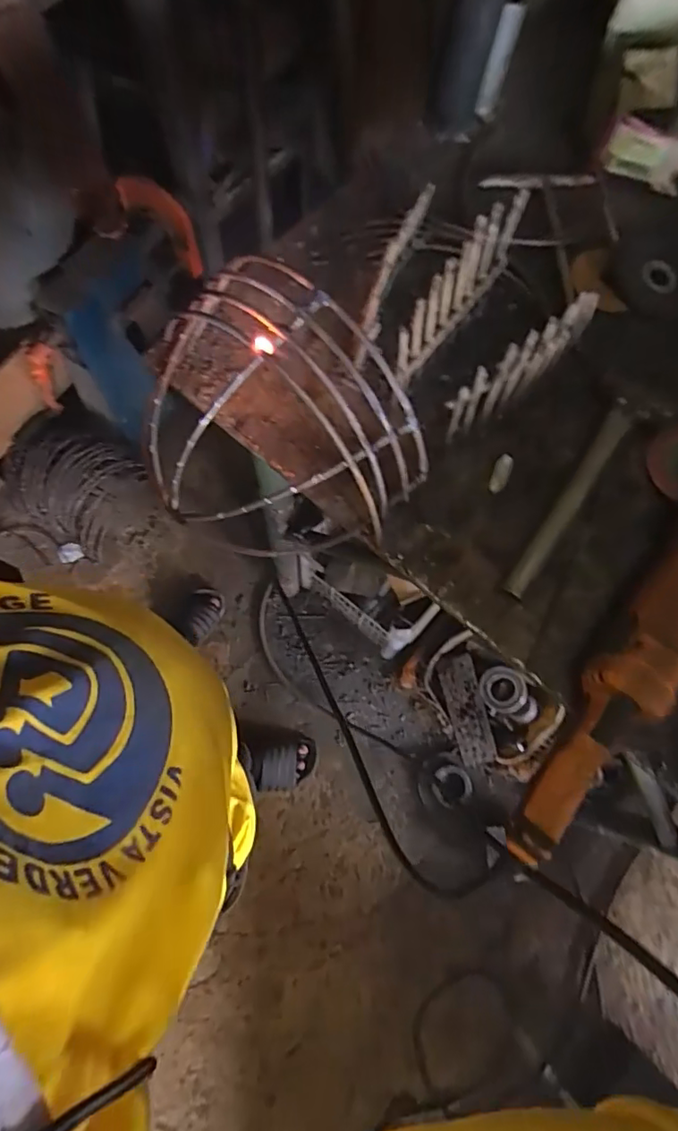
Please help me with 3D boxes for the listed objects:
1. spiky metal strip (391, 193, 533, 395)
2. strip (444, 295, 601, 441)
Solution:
[{"bbox_3d":[0.098,-0.229,0.453,0.023,0.074,0.160,34,77,8],"label":"spiky metal strip"},{"bbox_3d":[0.157,-0.169,0.471,0.144,0.094,0.020,-34,78,-9],"label":"strip"}]

